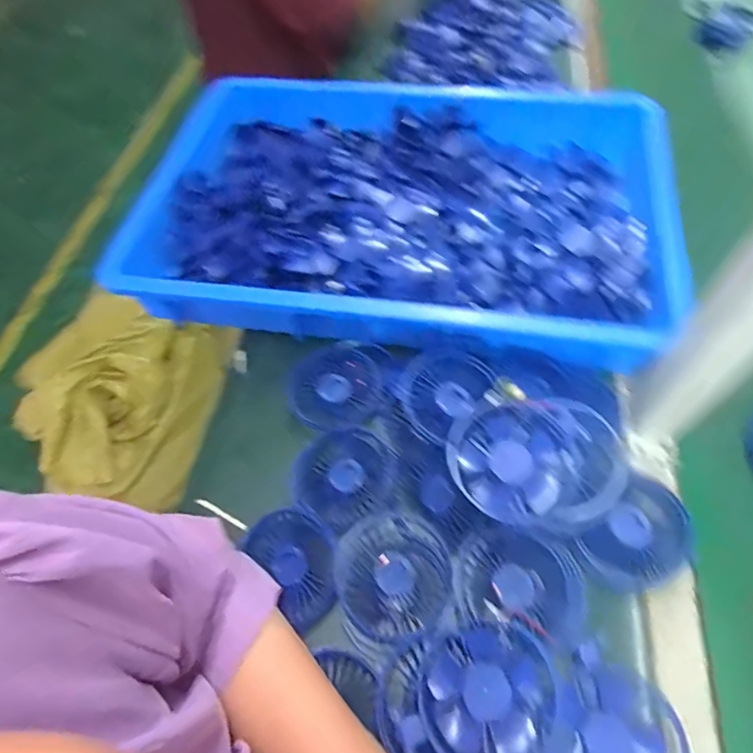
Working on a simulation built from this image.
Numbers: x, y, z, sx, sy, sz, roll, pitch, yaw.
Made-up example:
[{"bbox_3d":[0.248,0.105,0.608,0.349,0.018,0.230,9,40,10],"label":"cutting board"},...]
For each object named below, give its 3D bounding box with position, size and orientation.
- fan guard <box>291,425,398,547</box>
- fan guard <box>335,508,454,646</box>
[{"bbox_3d":[-0.029,0.093,0.466,0.091,0.016,0.086,-36,64,-18],"label":"fan guard"},{"bbox_3d":[0.013,0.151,0.388,0.085,0.012,0.094,-20,61,-10],"label":"fan guard"}]

